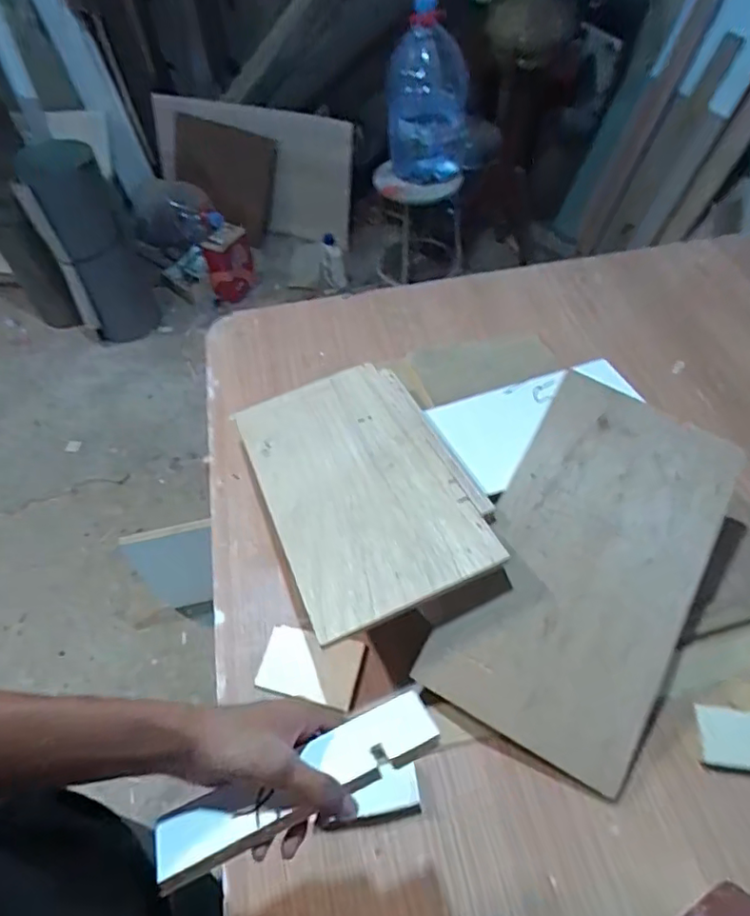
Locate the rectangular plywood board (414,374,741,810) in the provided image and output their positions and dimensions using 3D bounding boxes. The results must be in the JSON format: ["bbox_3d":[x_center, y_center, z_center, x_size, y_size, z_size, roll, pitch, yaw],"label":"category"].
[{"bbox_3d":[0.242,0.116,0.647,0.229,0.016,0.418,26,74,12],"label":"rectangular plywood board"}]

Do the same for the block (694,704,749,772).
[{"bbox_3d":[0.392,0.296,0.592,0.095,0.009,0.056,6,53,9],"label":"block"}]

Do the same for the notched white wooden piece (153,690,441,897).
[{"bbox_3d":[-0.053,0.232,0.407,0.203,0.018,0.046,-20,54,-16],"label":"notched white wooden piece"}]

